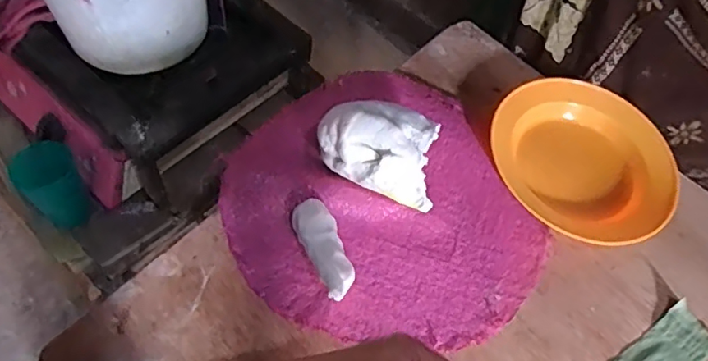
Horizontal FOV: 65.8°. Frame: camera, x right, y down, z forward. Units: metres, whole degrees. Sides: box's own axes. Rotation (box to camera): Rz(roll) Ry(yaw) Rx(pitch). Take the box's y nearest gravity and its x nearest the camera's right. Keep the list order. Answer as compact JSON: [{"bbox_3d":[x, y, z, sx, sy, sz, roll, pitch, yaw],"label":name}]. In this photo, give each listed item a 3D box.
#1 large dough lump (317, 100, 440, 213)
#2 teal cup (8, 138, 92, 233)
[{"bbox_3d":[0.029,-0.032,0.588,0.136,0.083,0.089,22,60,7],"label":"large dough lump"},{"bbox_3d":[-0.408,0.006,0.754,0.077,0.103,0.077,3,59,-4],"label":"teal cup"}]

